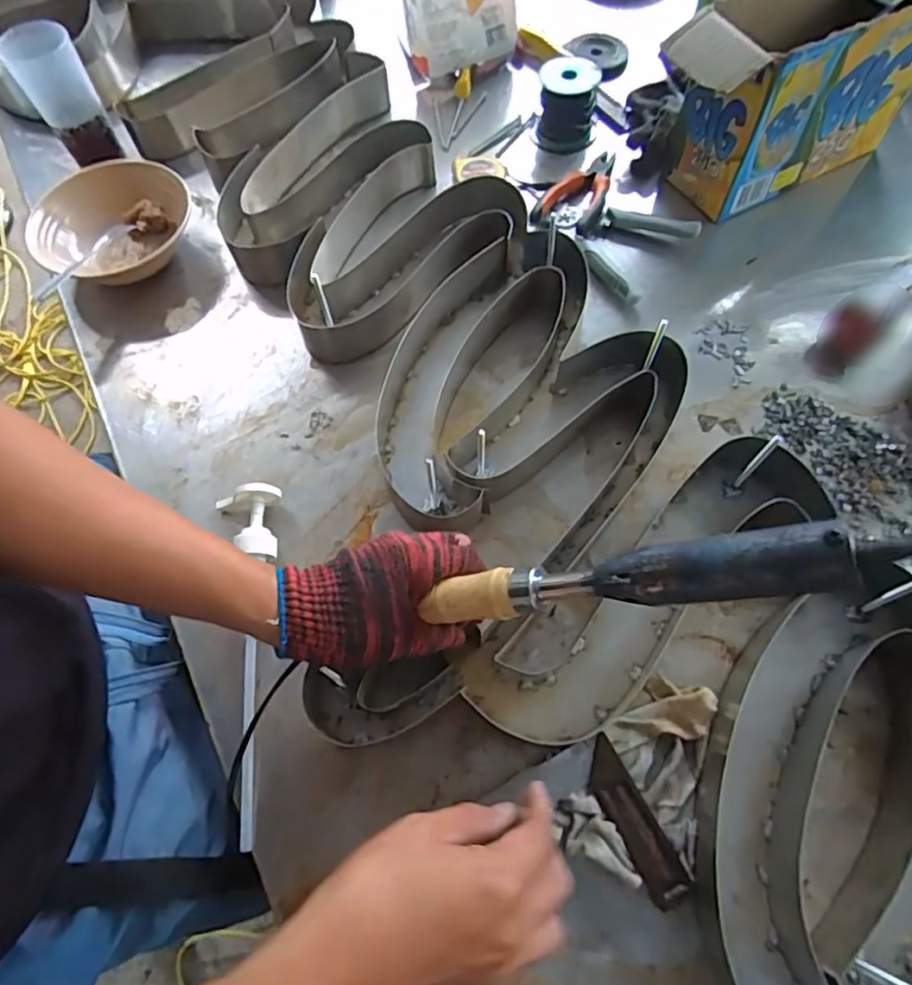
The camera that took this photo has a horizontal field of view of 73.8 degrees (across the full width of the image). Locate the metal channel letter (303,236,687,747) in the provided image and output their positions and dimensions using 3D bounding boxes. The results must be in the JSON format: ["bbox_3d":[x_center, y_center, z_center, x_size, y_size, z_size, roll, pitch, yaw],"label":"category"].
[{"bbox_3d":[0.064,-0.098,0.558,0.254,0.048,0.309,29,68,15],"label":"metal channel letter"}]

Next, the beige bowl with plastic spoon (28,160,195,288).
[{"bbox_3d":[-0.365,-0.288,0.665,0.158,0.067,0.140,-4,64,0],"label":"beige bowl with plastic spoon"}]

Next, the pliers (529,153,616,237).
[{"bbox_3d":[0.138,-0.341,0.681,0.063,0.016,0.154,21,66,12],"label":"pliers"}]

